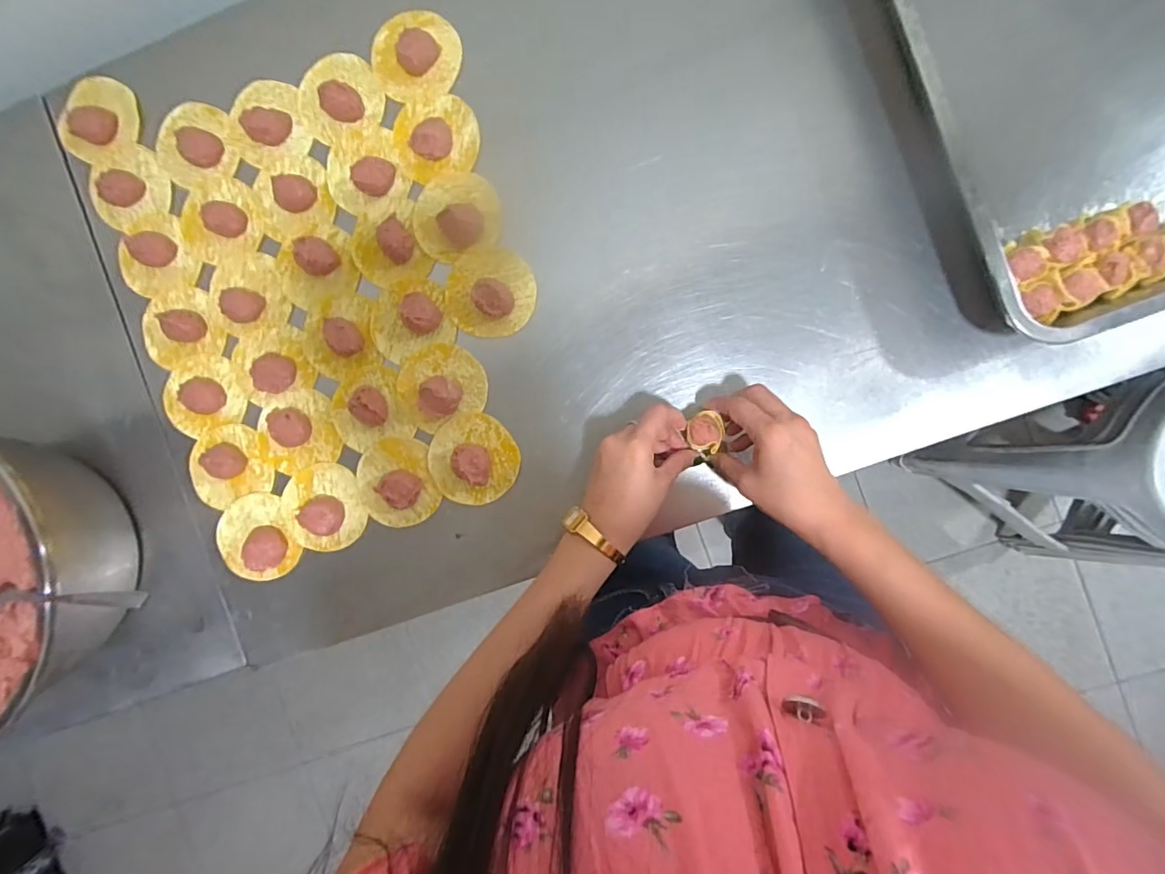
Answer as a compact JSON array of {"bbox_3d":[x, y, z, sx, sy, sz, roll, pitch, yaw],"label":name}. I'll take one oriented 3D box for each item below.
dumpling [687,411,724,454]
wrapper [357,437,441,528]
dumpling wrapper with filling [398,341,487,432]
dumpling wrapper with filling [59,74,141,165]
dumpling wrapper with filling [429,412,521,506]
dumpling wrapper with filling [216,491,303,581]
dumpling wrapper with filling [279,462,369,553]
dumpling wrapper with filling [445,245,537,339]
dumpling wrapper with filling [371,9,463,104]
[{"bbox_3d":[0.105,-0.004,0.436,0.027,0.019,0.034,-6,92,4],"label":"dumpling"},{"bbox_3d":[-0.180,0.045,0.485,0.073,0.021,0.084,-16,92,5],"label":"wrapper"},{"bbox_3d":[-0.135,-0.049,0.470,0.083,0.025,0.074,-23,91,5],"label":"dumpling wrapper with filling"},{"bbox_3d":[-0.461,-0.302,0.484,0.066,0.010,0.078,29,94,2],"label":"dumpling wrapper with filling"},{"bbox_3d":[-0.104,0.022,0.475,0.084,0.025,0.085,0,93,4],"label":"dumpling wrapper with filling"},{"bbox_3d":[-0.314,0.097,0.488,0.067,0.018,0.084,-20,91,5],"label":"dumpling wrapper with filling"},{"bbox_3d":[-0.250,0.068,0.480,0.076,0.027,0.082,0,93,4],"label":"dumpling wrapper with filling"},{"bbox_3d":[-0.086,-0.135,0.465,0.082,0.022,0.081,0,93,4],"label":"dumpling wrapper with filling"},{"bbox_3d":[-0.153,-0.350,0.460,0.080,0.021,0.077,0,93,4],"label":"dumpling wrapper with filling"}]

